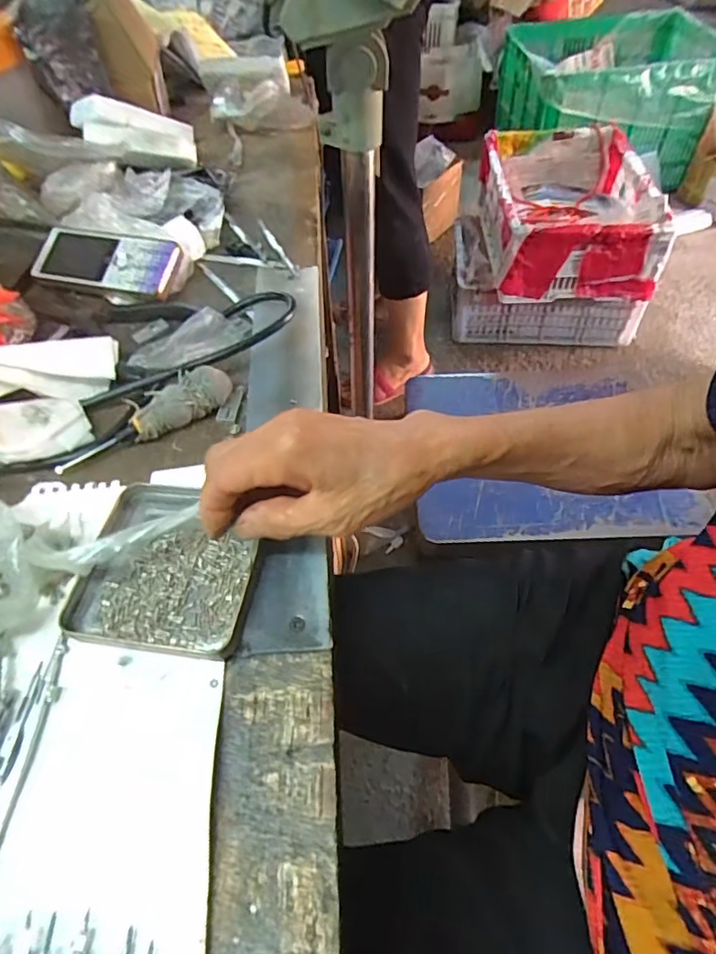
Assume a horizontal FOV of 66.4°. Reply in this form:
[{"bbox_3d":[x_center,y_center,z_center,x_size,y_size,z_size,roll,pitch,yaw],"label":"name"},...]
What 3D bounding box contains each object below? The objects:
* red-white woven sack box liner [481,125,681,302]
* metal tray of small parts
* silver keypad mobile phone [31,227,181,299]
[{"bbox_3d":[0.465,-0.609,1.253,0.320,0.194,0.479,1,54,3],"label":"red-white woven sack box liner"},{"bbox_3d":[-0.107,0.049,0.310,0.096,0.015,0.096,9,52,4],"label":"metal tray of small parts"},{"bbox_3d":[-0.212,-0.185,0.463,0.126,0.010,0.055,10,69,13],"label":"silver keypad mobile phone"}]

